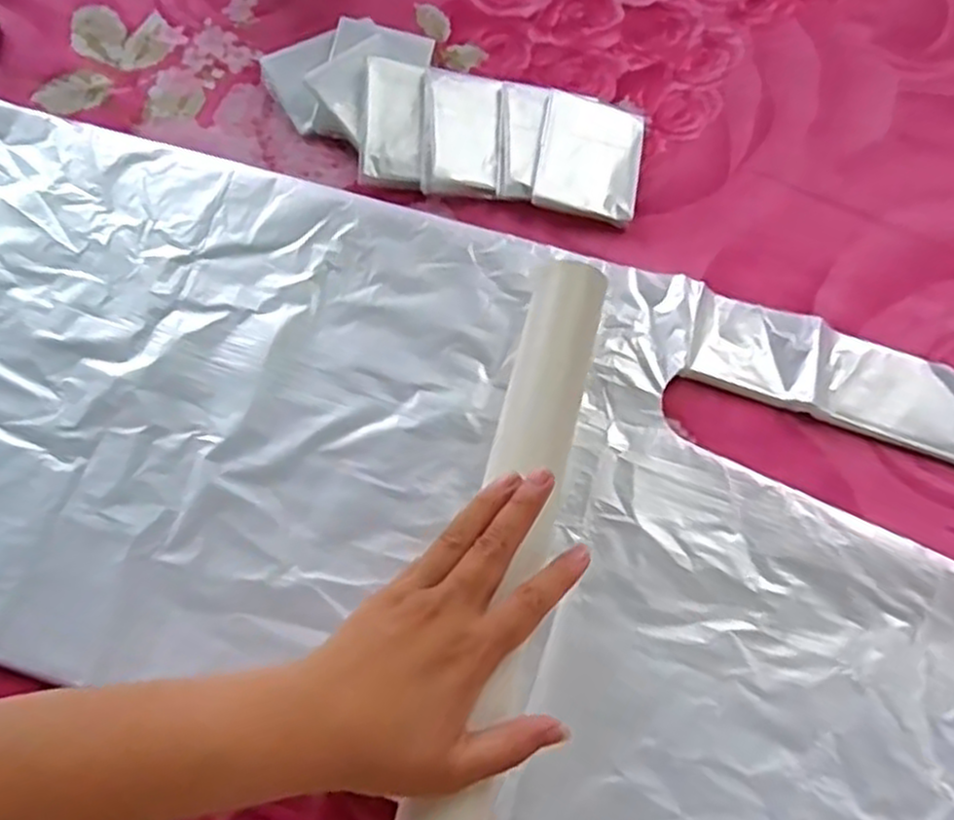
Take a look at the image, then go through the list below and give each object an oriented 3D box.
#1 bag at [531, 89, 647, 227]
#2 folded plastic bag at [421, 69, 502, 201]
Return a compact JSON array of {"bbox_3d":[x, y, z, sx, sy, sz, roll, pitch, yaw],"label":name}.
[{"bbox_3d":[0.073,-0.162,0.492,0.064,0.009,0.087,11,70,5],"label":"bag"},{"bbox_3d":[-0.010,-0.177,0.491,0.048,0.013,0.085,1,69,2],"label":"folded plastic bag"}]

